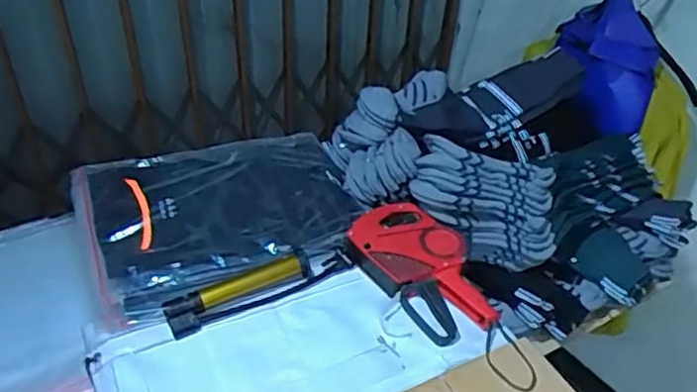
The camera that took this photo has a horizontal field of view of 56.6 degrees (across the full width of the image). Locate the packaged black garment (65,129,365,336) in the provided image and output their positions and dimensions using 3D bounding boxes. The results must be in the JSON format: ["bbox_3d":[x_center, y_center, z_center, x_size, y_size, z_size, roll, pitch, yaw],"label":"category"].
[{"bbox_3d":[-0.189,0.009,0.944,0.362,0.035,0.303,-17,42,-23],"label":"packaged black garment"}]

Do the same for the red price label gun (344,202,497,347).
[{"bbox_3d":[0.104,0.094,0.867,0.124,0.051,0.223,-24,46,-29],"label":"red price label gun"}]

